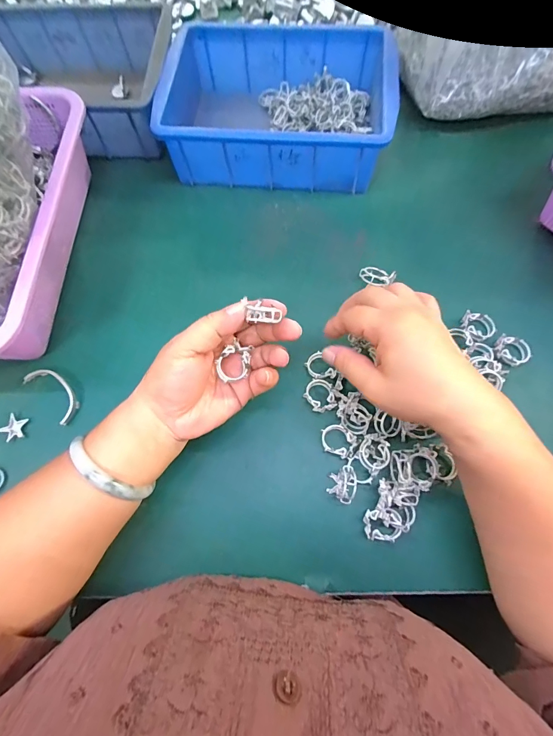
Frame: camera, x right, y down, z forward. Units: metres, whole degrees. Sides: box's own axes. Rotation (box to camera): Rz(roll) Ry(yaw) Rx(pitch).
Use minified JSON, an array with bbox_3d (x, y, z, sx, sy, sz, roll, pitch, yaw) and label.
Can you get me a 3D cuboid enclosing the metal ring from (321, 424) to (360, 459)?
[{"bbox_3d":[0.054,0.062,0.299,0.031,0.004,0.024,19,74,14],"label":"metal ring"}]

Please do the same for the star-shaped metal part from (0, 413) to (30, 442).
[{"bbox_3d":[-0.240,0.055,0.319,0.021,0.006,0.023,29,77,10],"label":"star-shaped metal part"}]

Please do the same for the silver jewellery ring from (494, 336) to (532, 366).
[{"bbox_3d":[0.217,-0.016,0.320,0.030,0.007,0.025,26,74,10],"label":"silver jewellery ring"}]

